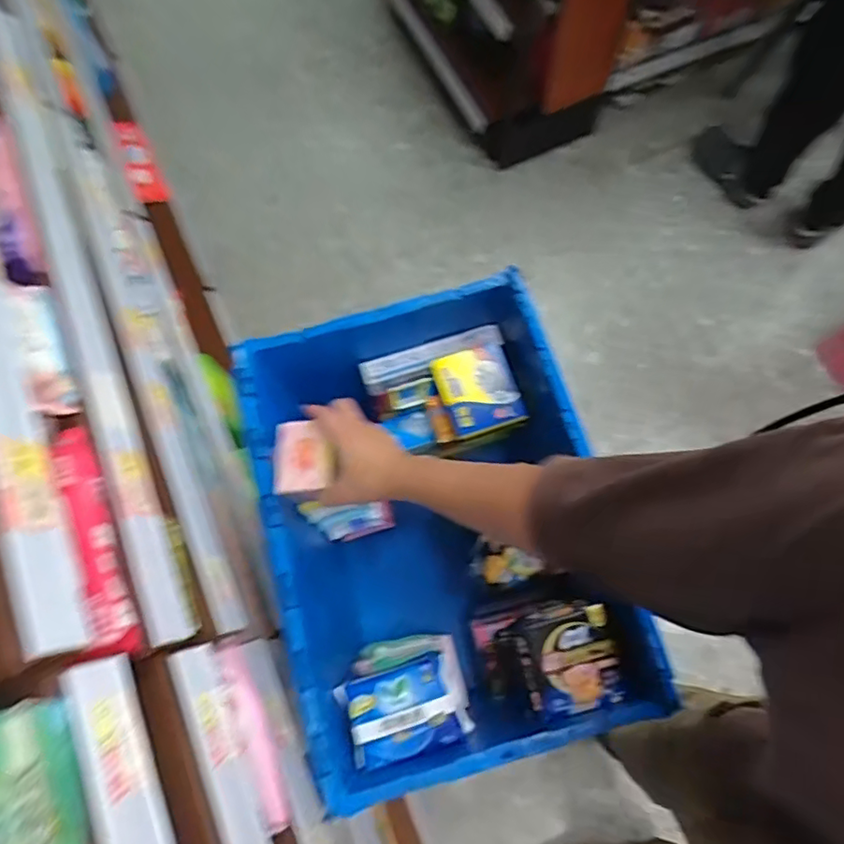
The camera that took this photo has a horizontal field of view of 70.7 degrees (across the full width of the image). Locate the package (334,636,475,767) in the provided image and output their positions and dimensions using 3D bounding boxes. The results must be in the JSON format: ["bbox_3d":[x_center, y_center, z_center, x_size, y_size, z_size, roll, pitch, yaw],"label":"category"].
[{"bbox_3d":[-0.016,0.349,0.727,0.156,0.053,0.110,-21,73,-5],"label":"package"}]

